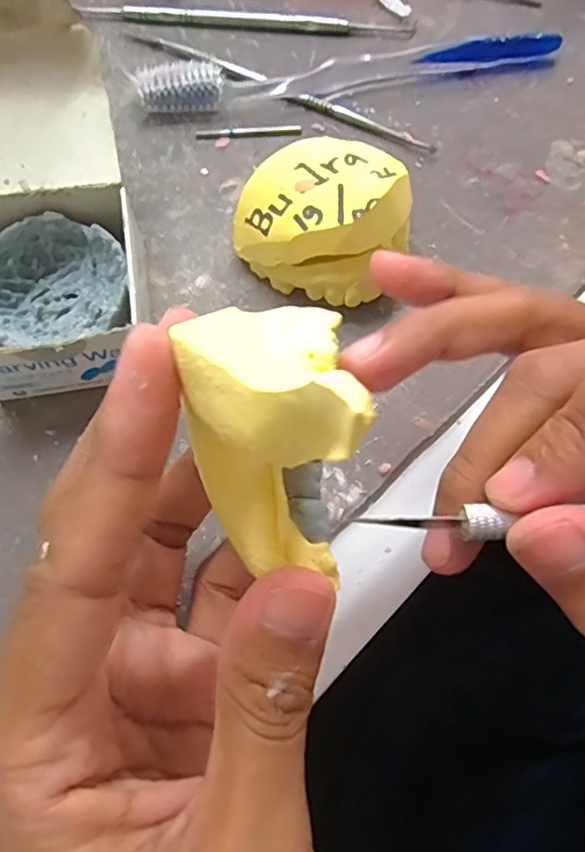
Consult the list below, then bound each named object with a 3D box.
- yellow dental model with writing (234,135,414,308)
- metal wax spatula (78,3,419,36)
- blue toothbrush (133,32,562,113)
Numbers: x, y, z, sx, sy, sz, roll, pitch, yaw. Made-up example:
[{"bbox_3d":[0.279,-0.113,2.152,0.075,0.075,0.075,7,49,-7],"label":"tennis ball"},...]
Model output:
[{"bbox_3d":[0.011,-0.074,0.206,0.056,0.036,0.052,1,70,-2],"label":"yellow dental model with writing"},{"bbox_3d":[-0.019,-0.187,0.260,0.149,0.006,0.013,3,70,-1],"label":"metal wax spatula"},{"bbox_3d":[0.027,-0.159,0.249,0.187,0.013,0.025,-12,71,-7],"label":"blue toothbrush"}]

